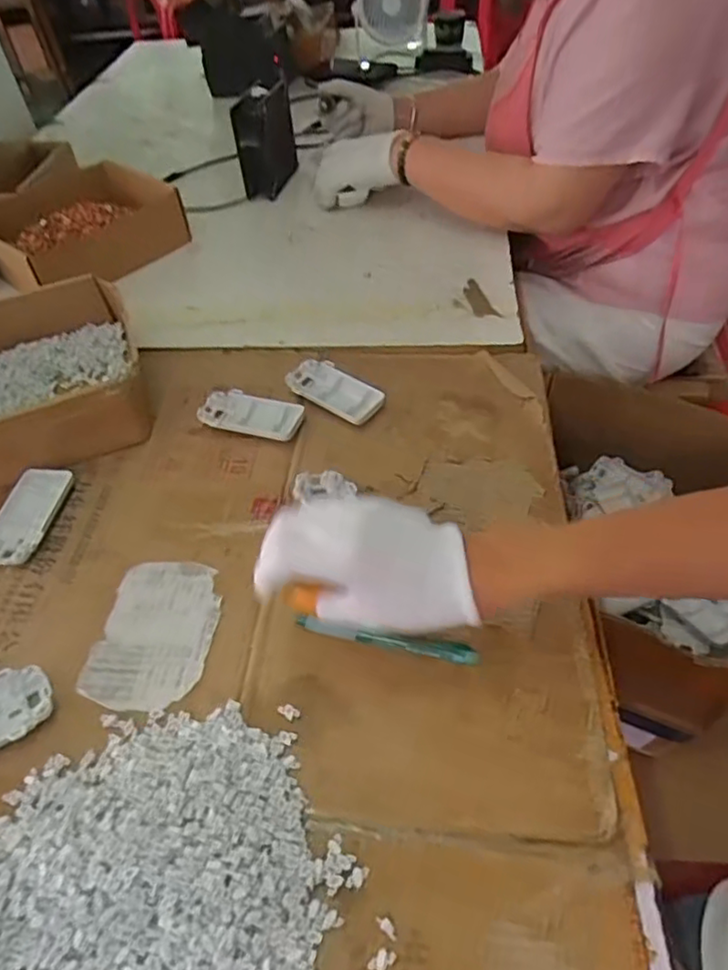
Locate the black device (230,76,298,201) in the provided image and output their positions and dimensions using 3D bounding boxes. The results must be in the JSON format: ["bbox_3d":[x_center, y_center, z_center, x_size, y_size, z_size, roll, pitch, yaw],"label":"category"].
[{"bbox_3d":[-0.134,-0.484,0.897,0.045,0.112,0.120,13,53,15],"label":"black device"}]

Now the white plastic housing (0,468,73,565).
[{"bbox_3d":[-0.287,0.027,0.544,0.049,0.018,0.092,2,51,6],"label":"white plastic housing"}]

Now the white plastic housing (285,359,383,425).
[{"bbox_3d":[-0.030,-0.092,0.621,0.096,0.011,0.048,31,59,27],"label":"white plastic housing"}]

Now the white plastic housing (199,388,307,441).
[{"bbox_3d":[-0.106,-0.068,0.605,0.097,0.012,0.051,14,53,16],"label":"white plastic housing"}]

